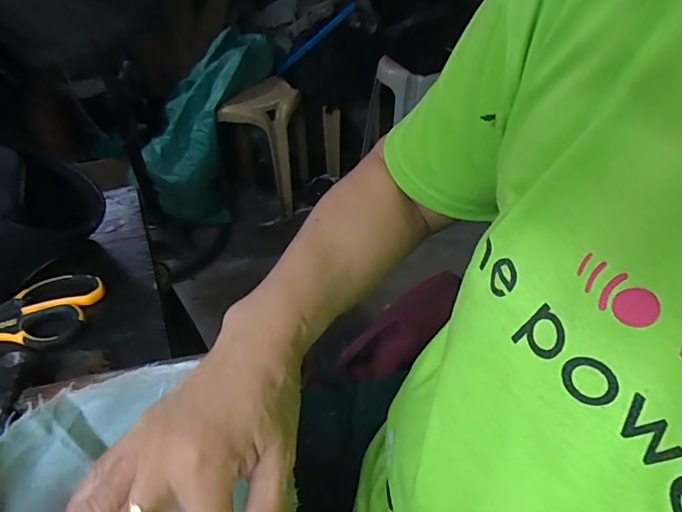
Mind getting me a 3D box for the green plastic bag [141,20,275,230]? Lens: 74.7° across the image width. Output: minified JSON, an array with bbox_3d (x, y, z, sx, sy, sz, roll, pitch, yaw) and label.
[{"bbox_3d":[-0.476,-0.468,1.589,0.257,0.674,0.267,30,11,30],"label":"green plastic bag"}]

